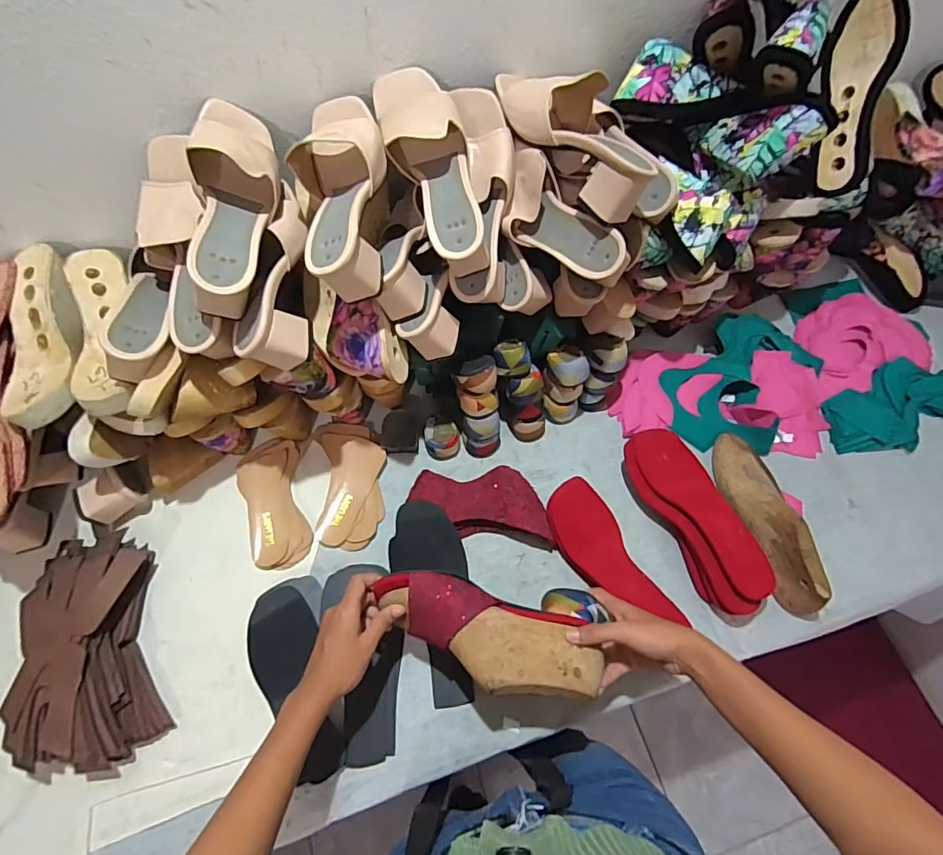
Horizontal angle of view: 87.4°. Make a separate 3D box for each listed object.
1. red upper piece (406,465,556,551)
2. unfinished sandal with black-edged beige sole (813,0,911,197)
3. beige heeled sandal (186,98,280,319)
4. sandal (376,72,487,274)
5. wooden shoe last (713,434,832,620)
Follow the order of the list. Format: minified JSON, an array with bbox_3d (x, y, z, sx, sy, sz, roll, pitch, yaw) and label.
[{"bbox_3d":[0.016,0.098,0.676,0.193,0.038,0.100,7,64,4],"label":"red upper piece"},{"bbox_3d":[0.477,-0.408,0.609,0.062,0.079,0.225,3,99,2],"label":"unfinished sandal with black-edged beige sole"},{"bbox_3d":[-0.239,-0.226,0.501,0.077,0.093,0.232,-4,64,-2],"label":"beige heeled sandal"},{"bbox_3d":[-0.042,-0.287,0.544,0.081,0.092,0.235,-18,81,-9],"label":"sandal"},{"bbox_3d":[0.391,0.112,0.643,0.069,0.077,0.245,-6,64,-3],"label":"wooden shoe last"}]

